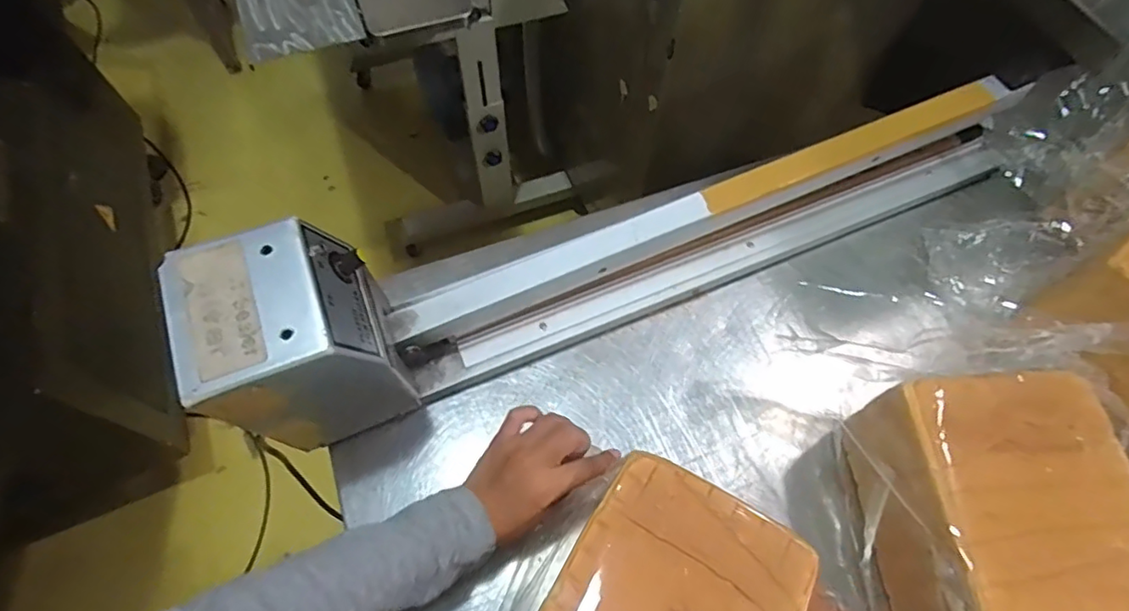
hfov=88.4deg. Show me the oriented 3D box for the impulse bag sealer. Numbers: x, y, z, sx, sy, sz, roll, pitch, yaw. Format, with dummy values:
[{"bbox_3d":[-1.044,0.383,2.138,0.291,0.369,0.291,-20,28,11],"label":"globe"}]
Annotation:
[{"bbox_3d":[0.121,-0.086,0.513,0.801,0.224,0.099,-22,65,-11],"label":"impulse bag sealer"}]

